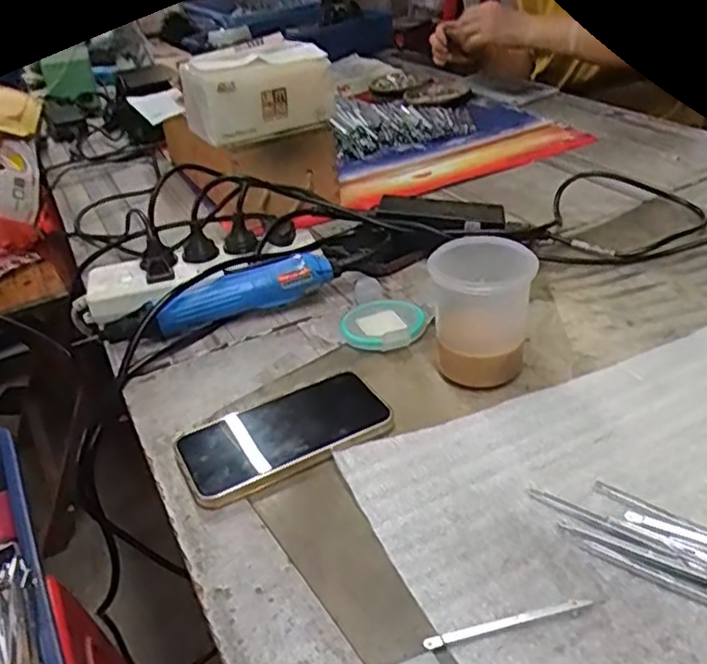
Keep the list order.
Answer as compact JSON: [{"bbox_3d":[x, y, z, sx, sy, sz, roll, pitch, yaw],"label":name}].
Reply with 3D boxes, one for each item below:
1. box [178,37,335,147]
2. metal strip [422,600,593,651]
[{"bbox_3d":[-0.102,-0.266,0.746,0.160,0.085,0.060,-22,37,-20],"label":"box"},{"bbox_3d":[0.080,0.149,0.349,0.090,0.005,0.008,-13,35,-8],"label":"metal strip"}]

